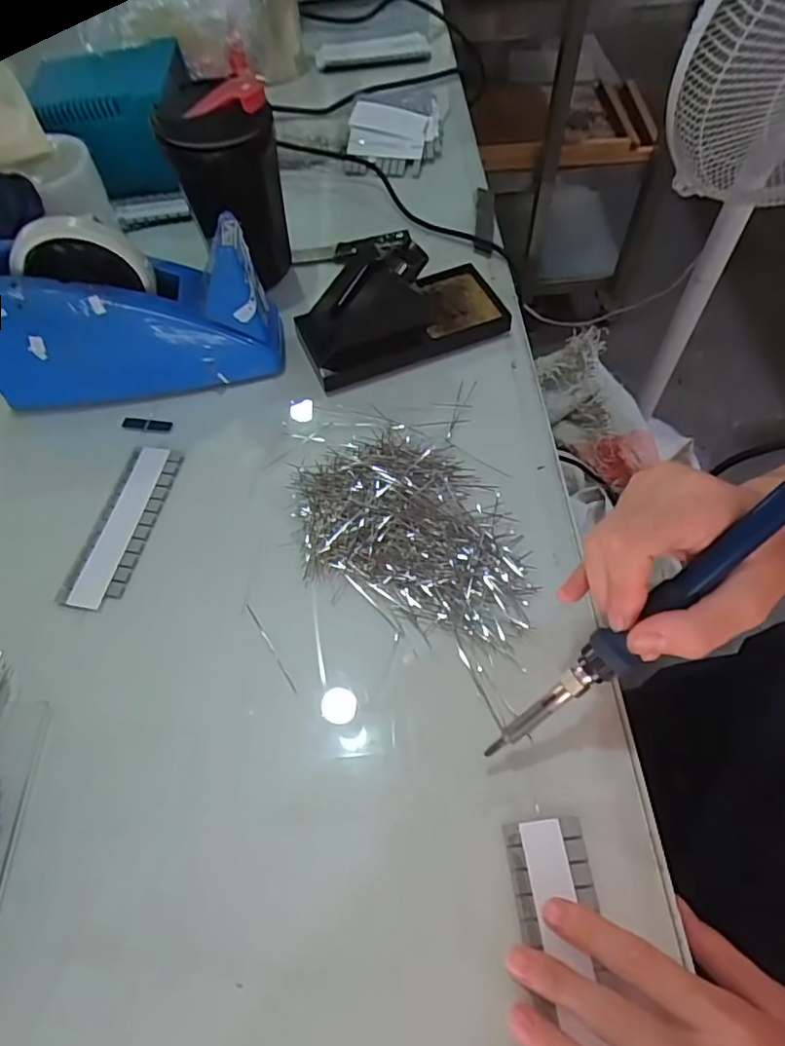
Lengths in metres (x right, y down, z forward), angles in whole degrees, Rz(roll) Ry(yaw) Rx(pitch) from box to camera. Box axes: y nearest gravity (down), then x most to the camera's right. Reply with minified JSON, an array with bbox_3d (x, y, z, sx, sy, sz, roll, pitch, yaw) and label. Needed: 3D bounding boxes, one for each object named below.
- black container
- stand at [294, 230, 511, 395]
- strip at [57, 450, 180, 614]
[{"bbox_3d":[-0.124,-0.257,0.472,0.079,0.149,0.090,-17,60,-7],"label":"black container"},{"bbox_3d":[0.008,-0.175,0.467,0.161,0.072,0.076,-23,60,-10],"label":"stand"},{"bbox_3d":[-0.183,-0.001,0.409,0.039,0.004,0.125,8,60,8],"label":"strip"}]

